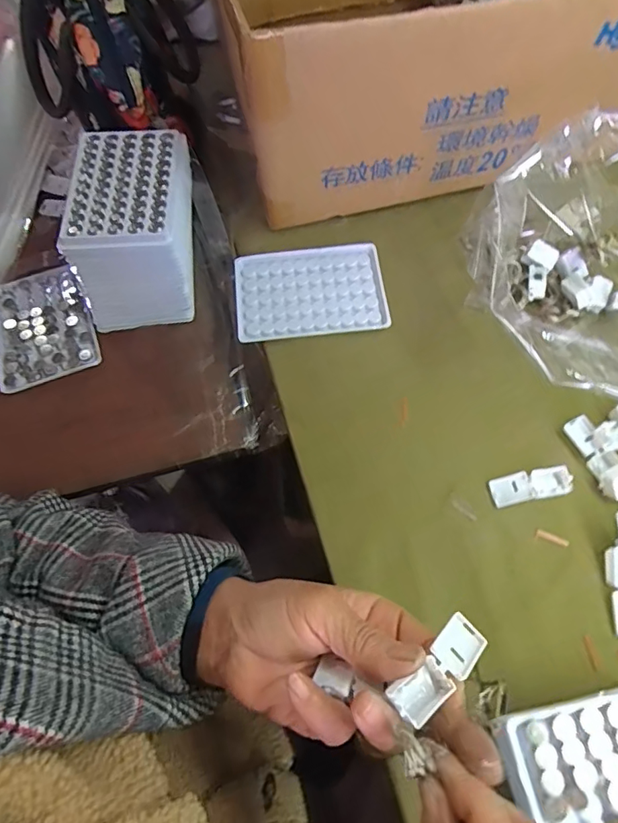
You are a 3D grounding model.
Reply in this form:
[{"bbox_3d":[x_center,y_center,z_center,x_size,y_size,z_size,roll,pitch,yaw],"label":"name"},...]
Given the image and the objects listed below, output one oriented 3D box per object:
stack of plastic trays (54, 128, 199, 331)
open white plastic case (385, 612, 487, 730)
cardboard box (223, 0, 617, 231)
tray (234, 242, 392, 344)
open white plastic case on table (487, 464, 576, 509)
[{"bbox_3d":[-0.154,-0.162,0.470,0.106,0.114,0.124,-5,64,2],"label":"stack of plastic trays"},{"bbox_3d":[0.060,0.118,0.235,0.055,0.012,0.020,-36,67,-25],"label":"open white plastic case"},{"bbox_3d":[0.111,-0.396,0.494,0.381,0.174,0.369,-12,65,-3],"label":"cardboard box"},{"bbox_3d":[0.001,-0.106,0.455,0.129,0.009,0.090,-6,64,1],"label":"tray"},{"bbox_3d":[0.161,0.054,0.373,0.056,0.010,0.021,-11,64,-1],"label":"open white plastic case on table"}]

